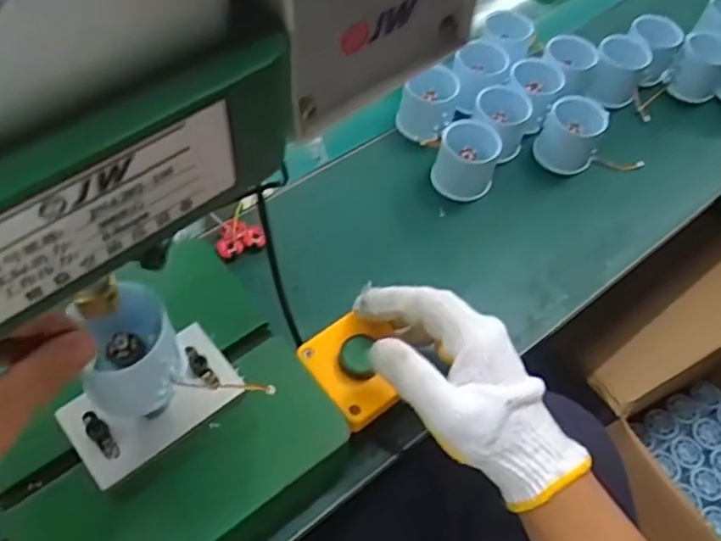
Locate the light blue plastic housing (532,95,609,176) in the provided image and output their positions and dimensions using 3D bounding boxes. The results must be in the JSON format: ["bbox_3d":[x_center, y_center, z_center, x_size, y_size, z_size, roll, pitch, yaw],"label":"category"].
[{"bbox_3d":[0.197,-0.126,0.613,0.055,0.052,0.052,24,58,12],"label":"light blue plastic housing"}]

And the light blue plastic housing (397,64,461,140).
[{"bbox_3d":[0.065,-0.160,0.619,0.051,0.044,0.056,2,57,-3],"label":"light blue plastic housing"}]

